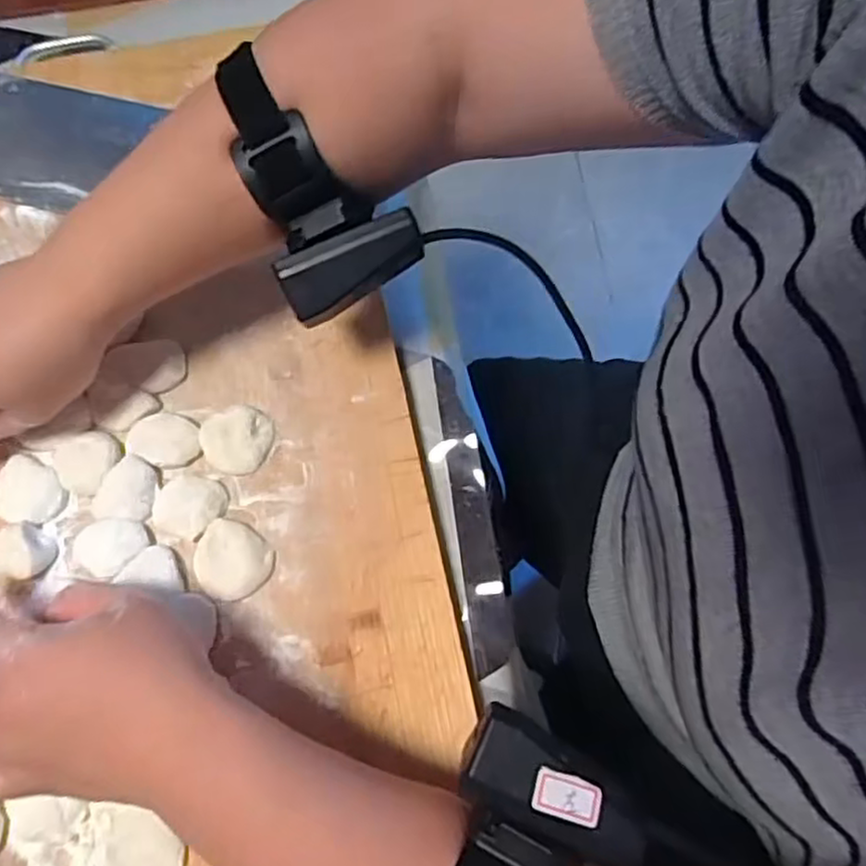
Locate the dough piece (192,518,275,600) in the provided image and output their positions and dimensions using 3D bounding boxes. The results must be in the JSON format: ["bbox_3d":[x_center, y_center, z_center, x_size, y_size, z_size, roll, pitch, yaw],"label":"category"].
[{"bbox_3d":[-0.104,0.064,0.360,0.036,0.012,0.040,-42,76,-12],"label":"dough piece"}]

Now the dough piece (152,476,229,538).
[{"bbox_3d":[-0.126,0.038,0.369,0.033,0.013,0.032,11,72,5],"label":"dough piece"}]

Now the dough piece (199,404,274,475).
[{"bbox_3d":[-0.106,0.002,0.381,0.036,0.010,0.037,0,71,1],"label":"dough piece"}]

